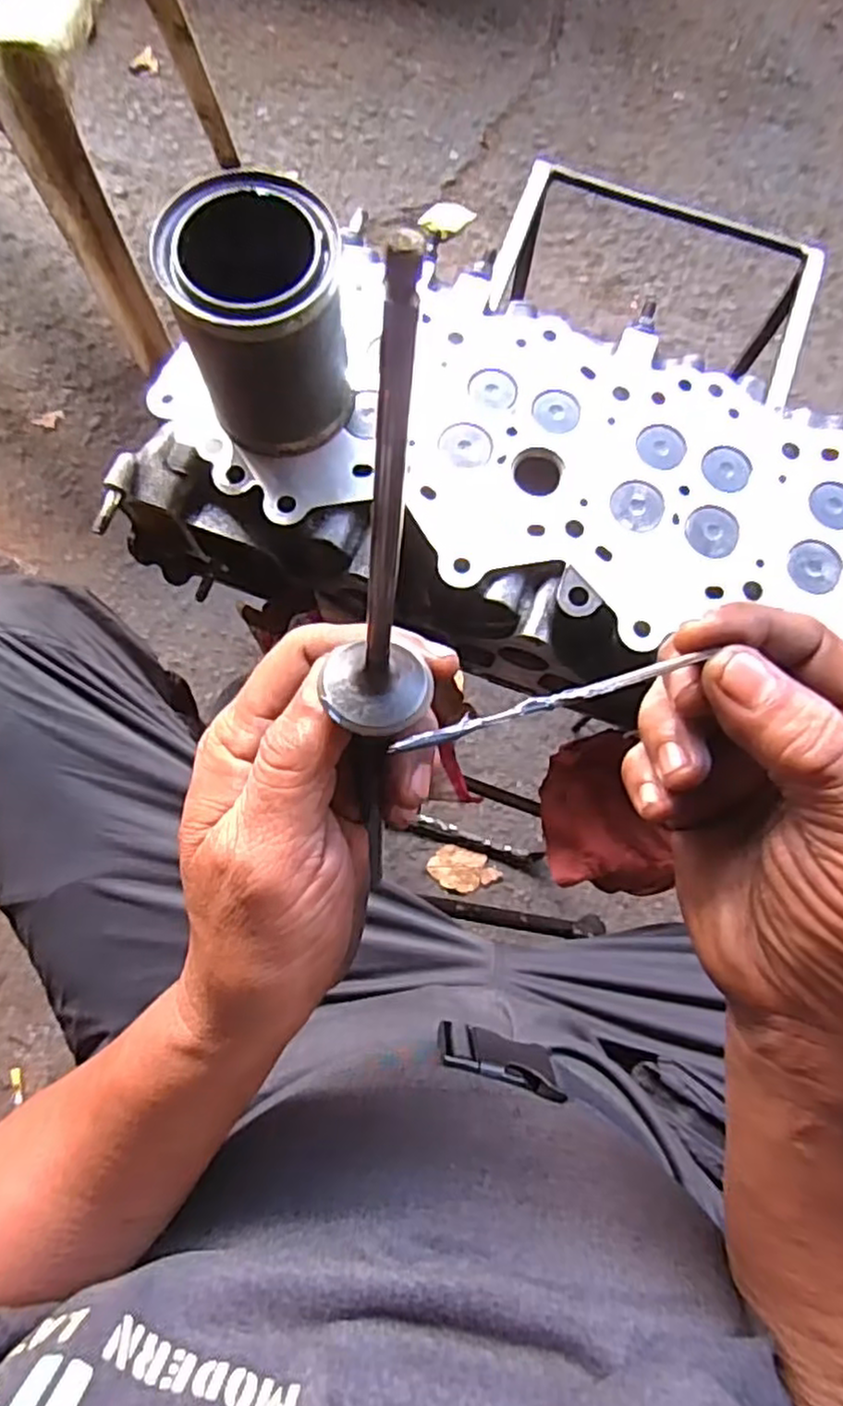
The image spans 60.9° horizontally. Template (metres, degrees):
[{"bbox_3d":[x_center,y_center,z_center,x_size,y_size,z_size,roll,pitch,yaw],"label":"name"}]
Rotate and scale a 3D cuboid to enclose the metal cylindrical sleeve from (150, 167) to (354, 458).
[{"bbox_3d":[-0.079,-0.192,0.365,0.083,0.104,0.081,-21,79,-5],"label":"metal cylindrical sleeve"}]

